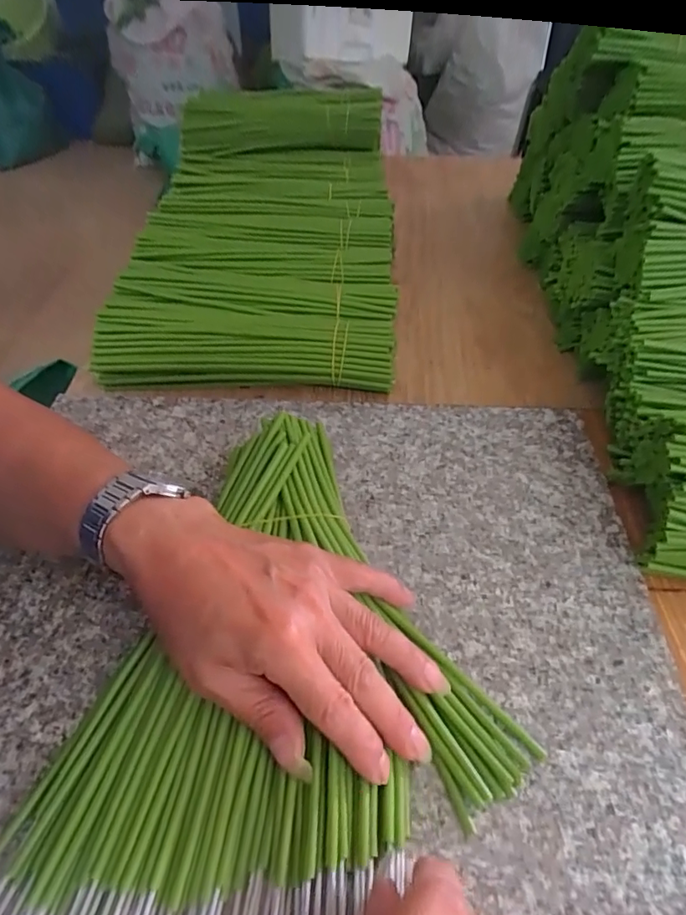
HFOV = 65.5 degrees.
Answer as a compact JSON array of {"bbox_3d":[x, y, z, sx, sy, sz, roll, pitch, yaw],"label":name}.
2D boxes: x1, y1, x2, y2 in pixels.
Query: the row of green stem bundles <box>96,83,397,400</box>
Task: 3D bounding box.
[{"bbox_3d":[-0.080,-0.281,0.609,0.270,0.096,0.512,2,48,1],"label":"row of green stem bundles"}]

